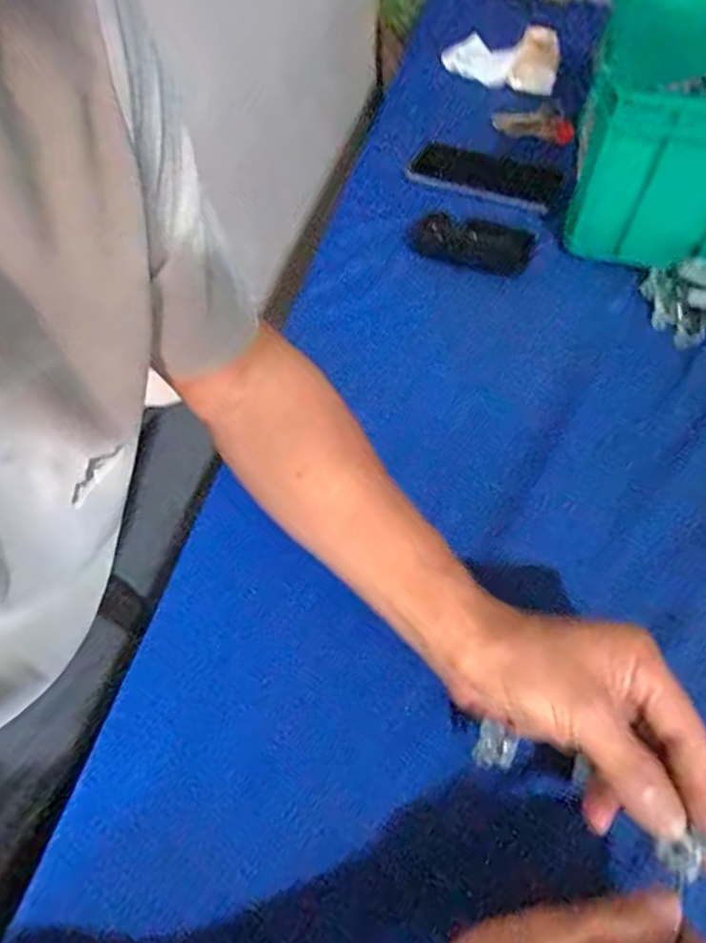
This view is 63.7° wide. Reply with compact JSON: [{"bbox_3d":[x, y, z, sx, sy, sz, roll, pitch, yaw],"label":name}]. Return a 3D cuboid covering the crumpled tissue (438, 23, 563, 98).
[{"bbox_3d":[0.209,-0.554,0.752,0.104,0.052,0.152,-37,63,-21],"label":"crumpled tissue"}]

